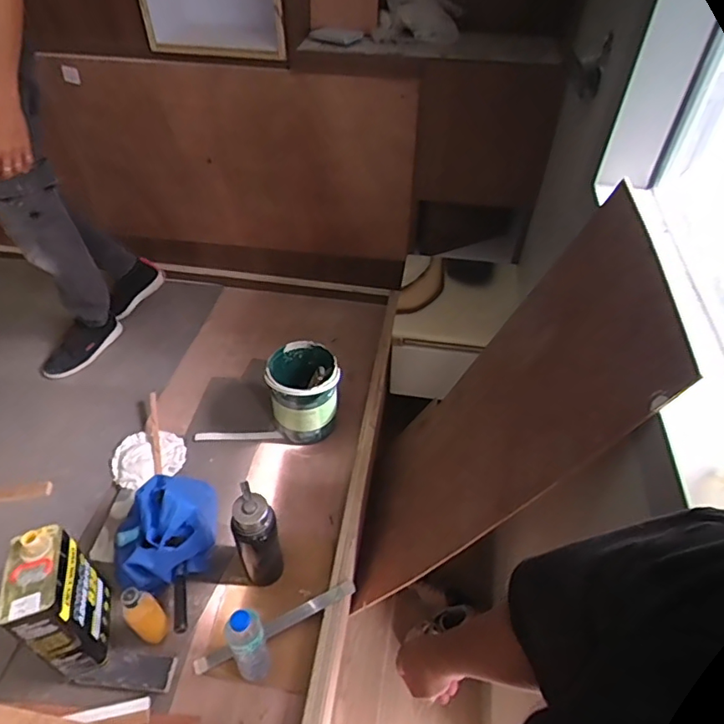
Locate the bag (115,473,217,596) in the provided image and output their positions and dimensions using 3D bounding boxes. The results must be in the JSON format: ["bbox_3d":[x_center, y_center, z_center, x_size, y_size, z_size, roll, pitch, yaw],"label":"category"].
[{"bbox_3d":[-0.411,0.351,1.079,0.227,0.164,0.205,-19,49,-18],"label":"bag"}]

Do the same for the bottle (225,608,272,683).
[{"bbox_3d":[-0.197,0.503,0.914,0.060,0.206,0.055,1,46,-1],"label":"bottle"}]

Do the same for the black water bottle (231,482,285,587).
[{"bbox_3d":[-0.208,0.344,1.030,0.083,0.250,0.088,-11,47,-11],"label":"black water bottle"}]

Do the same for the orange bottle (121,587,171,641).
[{"bbox_3d":[-0.403,0.465,0.958,0.062,0.162,0.058,0,46,0],"label":"orange bottle"}]

